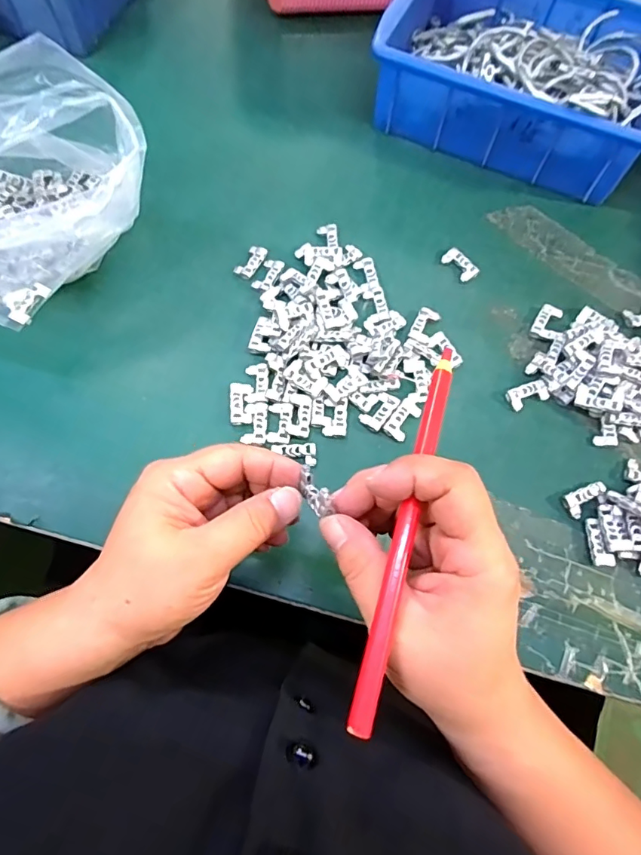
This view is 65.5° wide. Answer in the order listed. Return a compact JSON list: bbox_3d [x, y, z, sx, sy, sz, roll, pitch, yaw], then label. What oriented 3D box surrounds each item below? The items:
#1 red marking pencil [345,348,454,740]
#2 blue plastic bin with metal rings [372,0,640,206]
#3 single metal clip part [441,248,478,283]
[{"bbox_3d":[0.037,0.038,0.208,0.010,0.004,0.162,17,69,3],"label":"red marking pencil"},{"bbox_3d":[0.185,-0.325,0.449,0.236,0.070,0.178,24,70,6],"label":"blue plastic bin with metal rings"},{"bbox_3d":[0.115,-0.134,0.409,0.017,0.005,0.031,-35,75,-14],"label":"single metal clip part"}]

